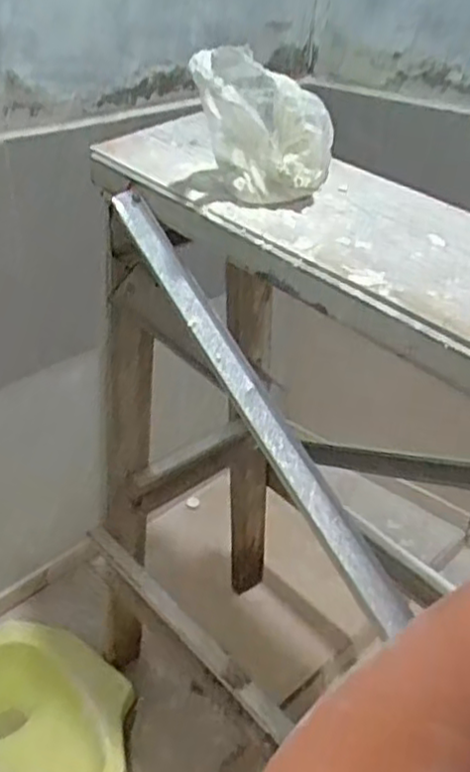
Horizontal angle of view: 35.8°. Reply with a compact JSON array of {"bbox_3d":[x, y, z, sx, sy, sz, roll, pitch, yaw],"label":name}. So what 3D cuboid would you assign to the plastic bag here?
[{"bbox_3d":[0.036,-0.297,0.805,0.133,0.140,0.137,1,35,11],"label":"plastic bag"}]

